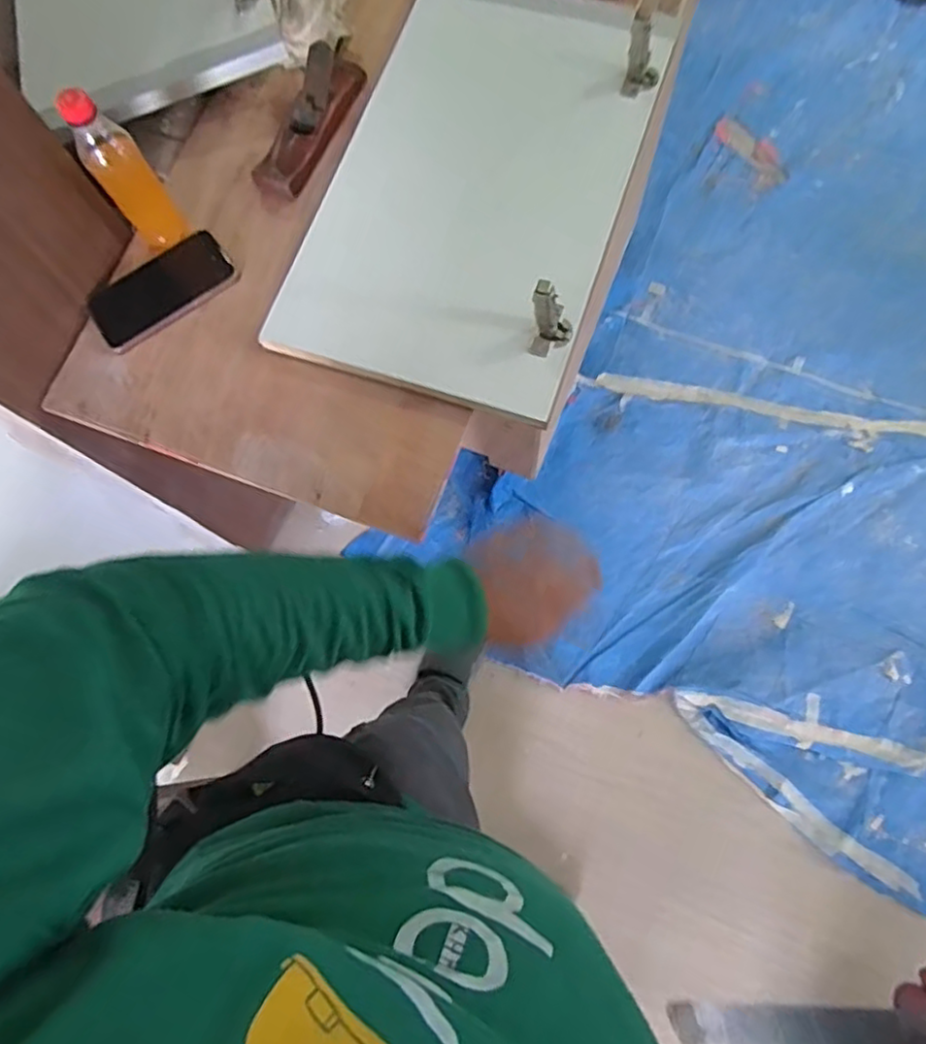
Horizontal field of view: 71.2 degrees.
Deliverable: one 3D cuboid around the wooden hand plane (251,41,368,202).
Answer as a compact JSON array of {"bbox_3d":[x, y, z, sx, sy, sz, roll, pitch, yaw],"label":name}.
[{"bbox_3d":[-0.181,-0.475,0.763,0.057,0.060,0.193,25,77,10],"label":"wooden hand plane"}]

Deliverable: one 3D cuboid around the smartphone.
[{"bbox_3d":[-0.347,-0.269,0.740,0.164,0.014,0.085,-34,78,-2],"label":"smartphone"}]

